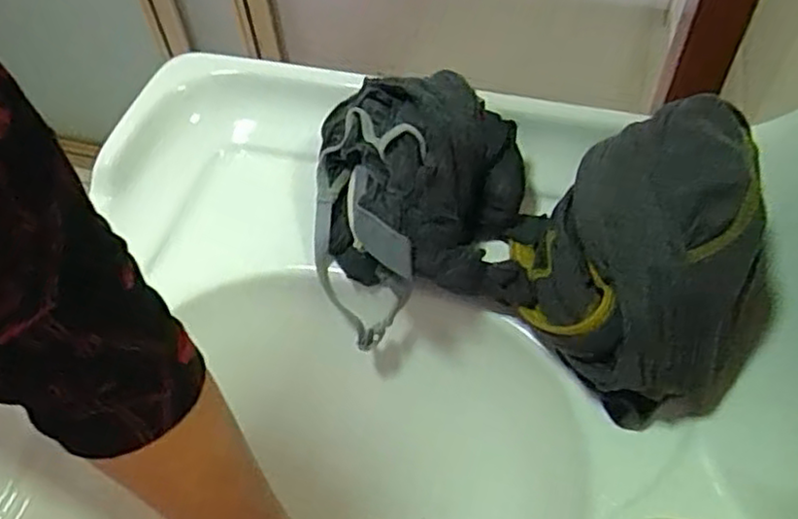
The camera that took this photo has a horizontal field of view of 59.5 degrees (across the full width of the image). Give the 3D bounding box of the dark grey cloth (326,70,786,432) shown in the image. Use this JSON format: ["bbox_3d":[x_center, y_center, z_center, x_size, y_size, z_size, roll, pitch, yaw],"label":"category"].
[{"bbox_3d":[0.067,-0.030,0.412,0.268,0.111,0.154,19,58,17],"label":"dark grey cloth"}]

